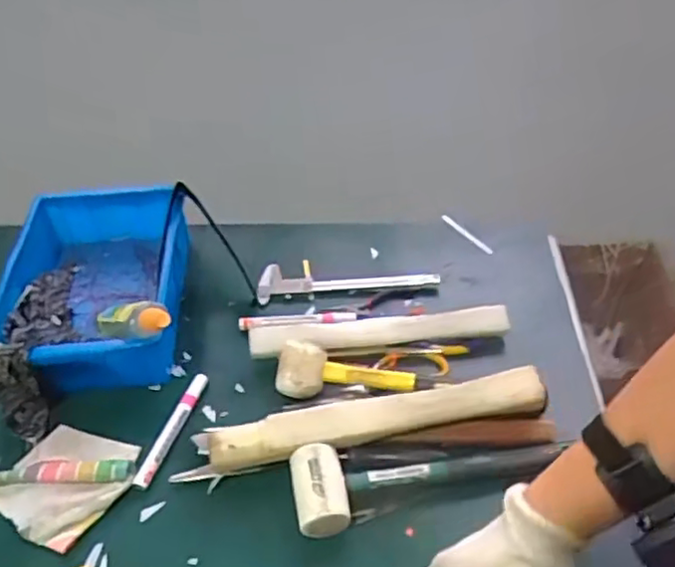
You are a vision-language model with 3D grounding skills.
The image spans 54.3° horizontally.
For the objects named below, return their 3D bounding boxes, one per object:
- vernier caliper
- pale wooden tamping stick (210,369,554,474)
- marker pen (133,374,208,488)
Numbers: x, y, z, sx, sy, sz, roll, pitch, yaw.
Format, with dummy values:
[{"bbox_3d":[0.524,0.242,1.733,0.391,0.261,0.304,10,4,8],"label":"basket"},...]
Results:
[{"bbox_3d":[0.011,-0.010,0.849,0.228,0.016,0.058,-6,43,-3],"label":"vernier caliper"},{"bbox_3d":[0.041,0.137,0.656,0.333,0.047,0.038,-9,44,-4],"label":"pale wooden tamping stick"},{"bbox_3d":[-0.175,0.151,0.692,0.019,0.013,0.138,11,46,16],"label":"marker pen"}]

